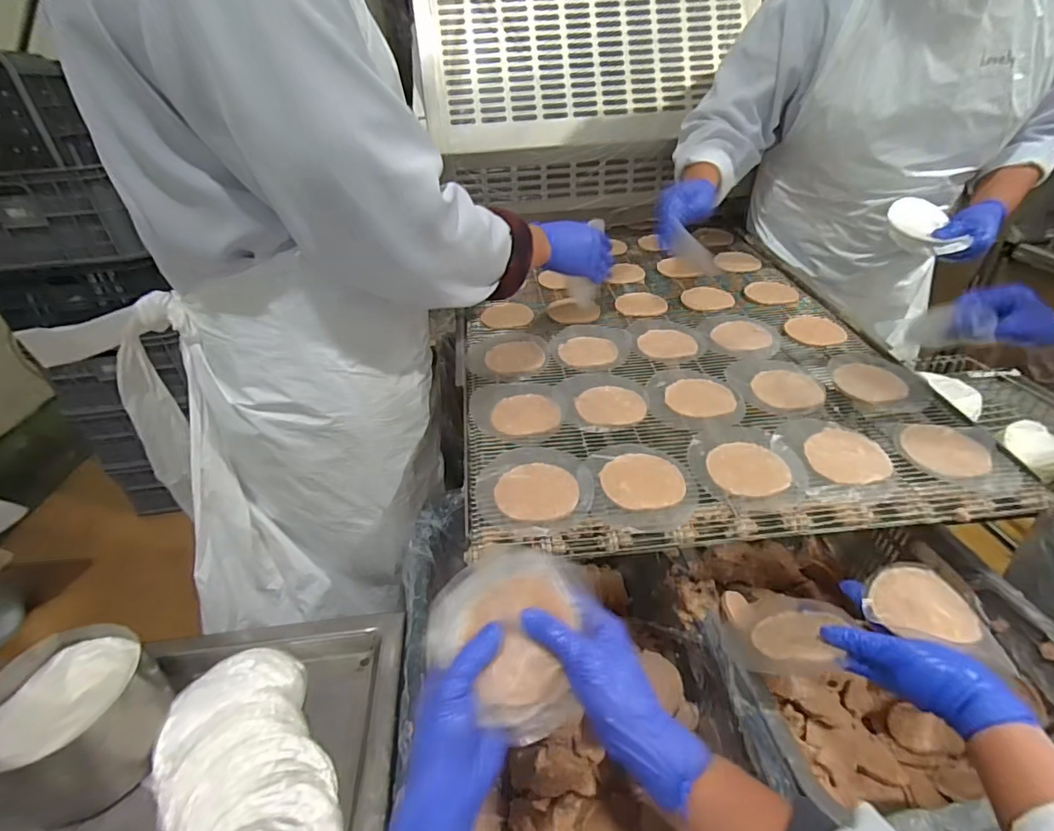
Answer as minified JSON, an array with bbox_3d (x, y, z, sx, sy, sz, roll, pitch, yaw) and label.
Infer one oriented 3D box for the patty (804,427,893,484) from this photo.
[{"bbox_3d":[0.354,0.047,0.548,0.081,0.018,0.080,22,42,31],"label":"patty"}]

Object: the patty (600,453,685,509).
[{"bbox_3d":[0.123,0.070,0.535,0.083,0.010,0.073,-5,35,-3],"label":"patty"}]

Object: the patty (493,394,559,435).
[{"bbox_3d":[-0.002,-0.002,0.629,0.082,0.012,0.072,-12,36,-13],"label":"patty"}]

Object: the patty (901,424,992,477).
[{"bbox_3d":[0.473,0.041,0.563,0.081,0.016,0.082,22,42,31],"label":"patty"}]

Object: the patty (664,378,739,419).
[{"bbox_3d":[0.226,-0.024,0.645,0.084,0.013,0.067,11,37,19],"label":"patty"}]

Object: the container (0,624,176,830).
[{"bbox_3d":[-0.454,0.310,0.505,0.149,0.103,0.144,11,37,19],"label":"container"}]

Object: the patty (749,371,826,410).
[{"bbox_3d":[0.341,-0.034,0.652,0.080,0.013,0.080,-2,35,2],"label":"patty"}]

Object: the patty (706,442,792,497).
[{"bbox_3d":[0.240,0.057,0.544,0.081,0.011,0.074,-2,35,2],"label":"patty"}]

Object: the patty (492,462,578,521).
[{"bbox_3d":[0.010,0.080,0.525,0.084,0.013,0.071,-1,35,3],"label":"patty"}]

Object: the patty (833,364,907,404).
[{"bbox_3d":[0.446,-0.044,0.652,0.076,0.011,0.080,-2,35,2],"label":"patty"}]

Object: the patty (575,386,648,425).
[{"bbox_3d":[0.108,-0.014,0.639,0.086,0.014,0.066,2,35,7],"label":"patty"}]

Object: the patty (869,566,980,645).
[{"bbox_3d":[0.378,0.178,0.472,0.082,0.012,0.072,11,37,19],"label":"patty"}]

